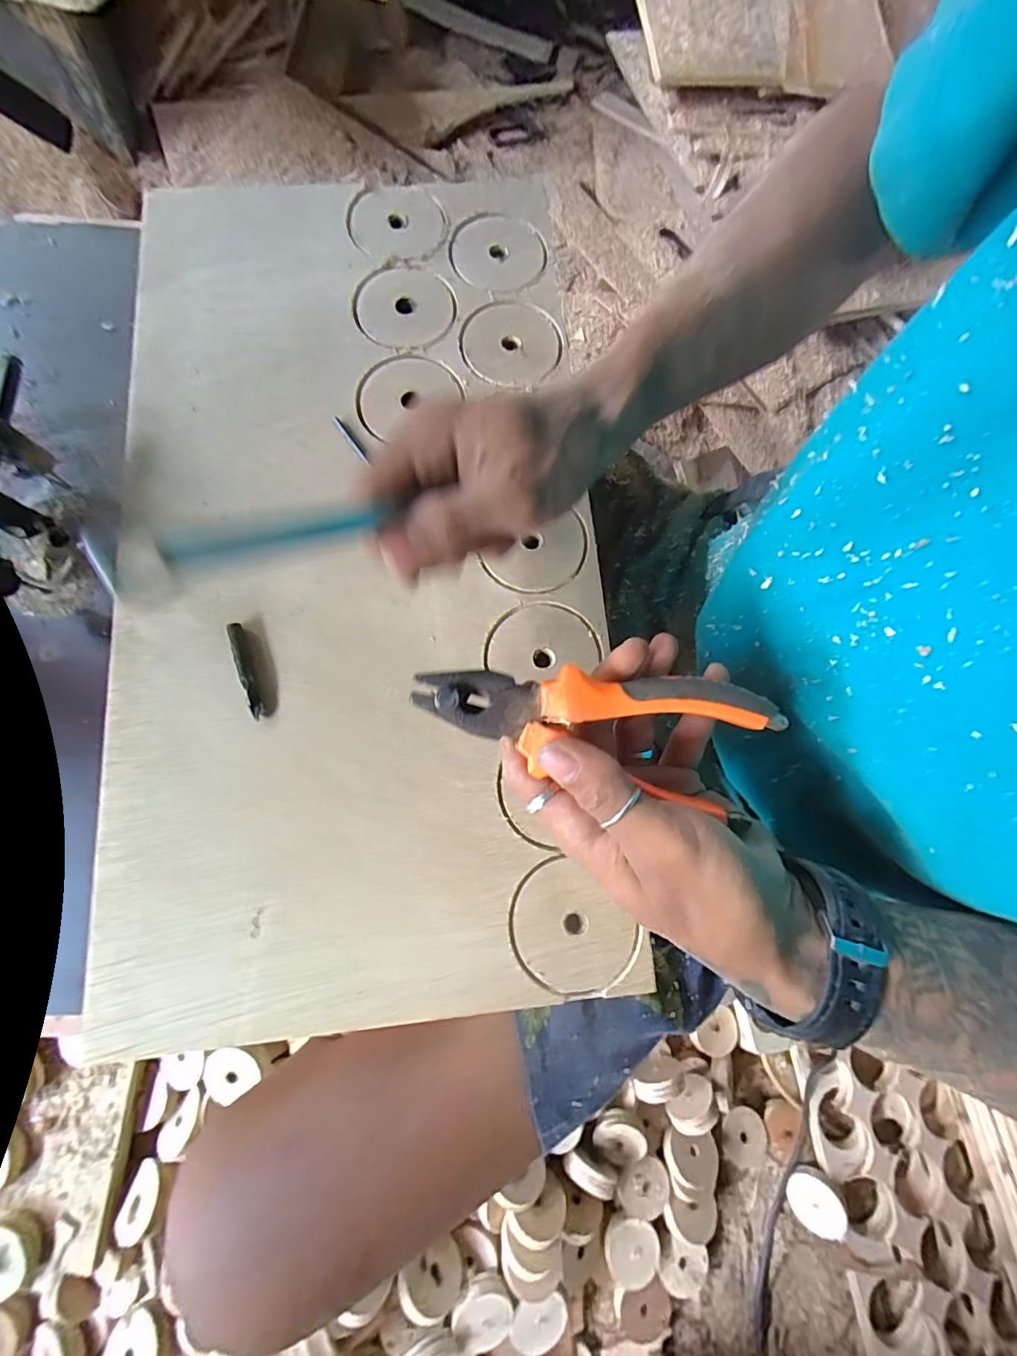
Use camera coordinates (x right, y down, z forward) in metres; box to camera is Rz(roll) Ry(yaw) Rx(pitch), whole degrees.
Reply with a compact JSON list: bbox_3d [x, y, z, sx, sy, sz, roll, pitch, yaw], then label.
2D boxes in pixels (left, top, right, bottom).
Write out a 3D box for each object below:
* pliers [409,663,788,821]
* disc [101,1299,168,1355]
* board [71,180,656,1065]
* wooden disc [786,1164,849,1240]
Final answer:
[{"bbox_3d":[0.033,0.023,0.198,0.143,0.028,0.046,7,77,2],"label":"pliers"},{"bbox_3d":[-0.367,0.665,0.468,0.063,0.021,0.063,-6,56,10],"label":"disc"},{"bbox_3d":[-0.087,-0.086,0.282,0.266,0.018,0.511,-5,78,-3],"label":"board"},{"bbox_3d":[0.385,0.655,0.597,0.066,0.009,0.063,-9,69,23],"label":"wooden disc"}]

